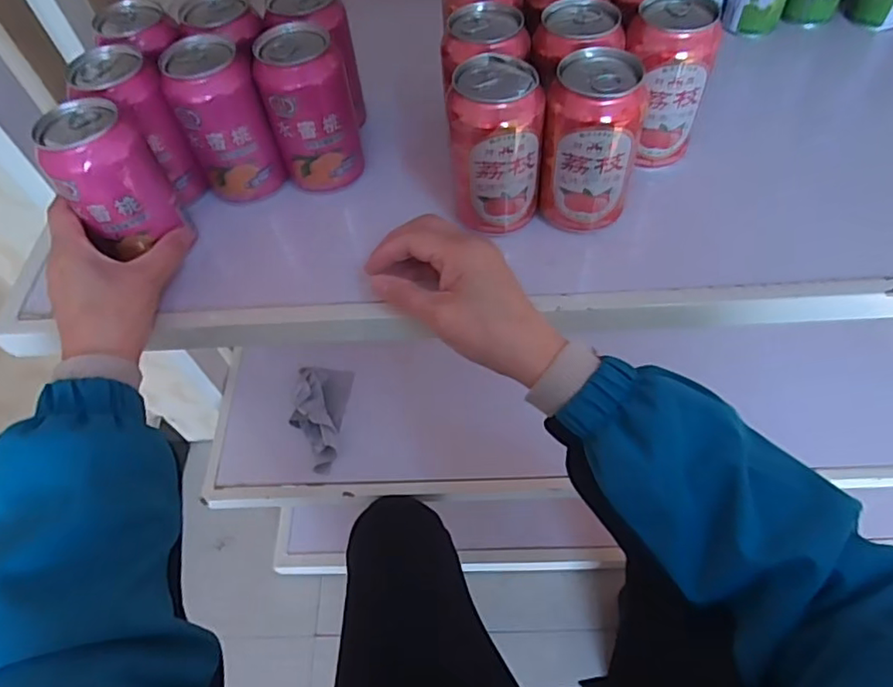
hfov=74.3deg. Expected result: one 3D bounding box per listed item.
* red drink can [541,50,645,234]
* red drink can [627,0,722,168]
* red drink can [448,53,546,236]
[{"bbox_3d":[0.100,-0.137,0.408,0.063,0.104,0.056,8,58,10],"label":"red drink can"},{"bbox_3d":[0.161,-0.194,0.442,0.054,0.108,0.055,-2,57,3],"label":"red drink can"},{"bbox_3d":[0.035,-0.133,0.413,0.062,0.110,0.058,-2,57,3],"label":"red drink can"}]

